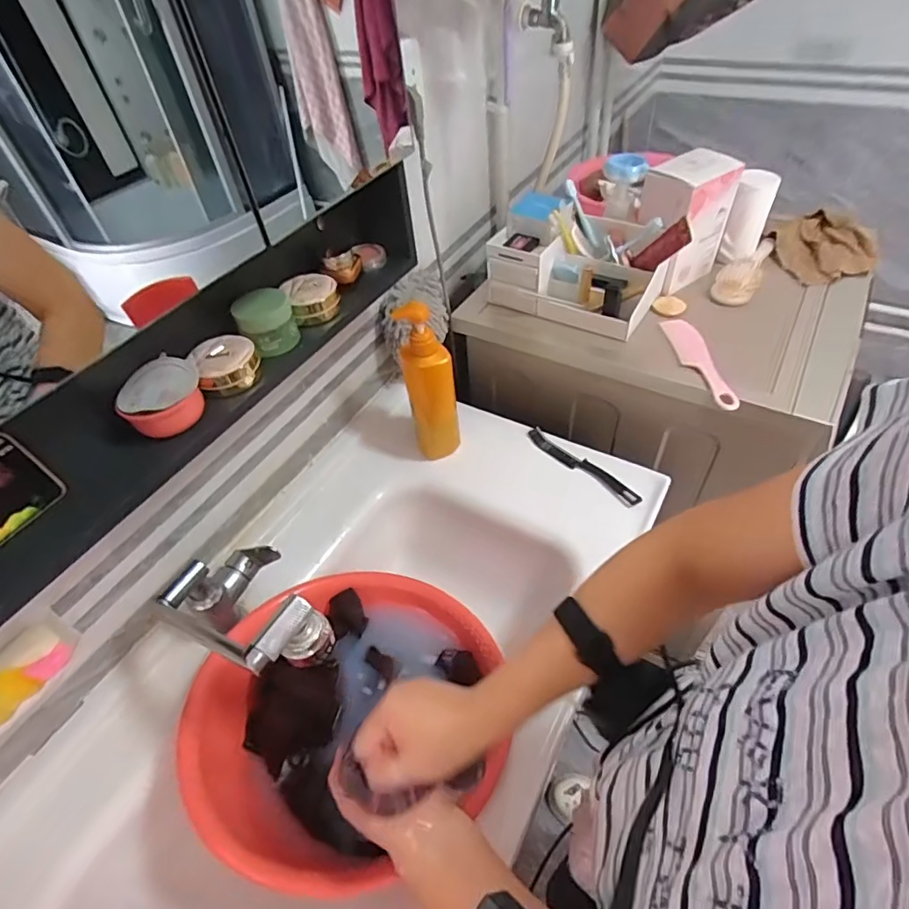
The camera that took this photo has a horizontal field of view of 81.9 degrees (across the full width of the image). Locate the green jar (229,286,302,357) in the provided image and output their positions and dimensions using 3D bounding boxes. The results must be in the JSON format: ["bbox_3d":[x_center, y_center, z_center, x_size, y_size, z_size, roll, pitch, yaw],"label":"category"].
[{"bbox_3d":[-0.213,-0.153,0.595,0.060,0.059,0.054,-20,49,-11],"label":"green jar"}]

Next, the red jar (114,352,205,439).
[{"bbox_3d":[-0.291,-0.057,0.525,0.076,0.049,0.067,-32,53,-20],"label":"red jar"}]

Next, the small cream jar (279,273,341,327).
[{"bbox_3d":[-0.174,-0.193,0.645,0.063,0.038,0.054,-24,50,-14],"label":"small cream jar"}]

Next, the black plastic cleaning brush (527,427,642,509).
[{"bbox_3d":[0.200,0.018,0.827,0.029,0.008,0.210,-46,57,-11],"label":"black plastic cleaning brush"}]

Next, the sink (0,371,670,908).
[{"bbox_3d":[-0.150,0.328,0.667,0.509,0.165,1.004,21,54,23],"label":"sink"}]

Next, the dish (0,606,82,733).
[{"bbox_3d":[-0.427,0.214,0.497,0.076,0.025,0.128,20,54,22],"label":"dish"}]

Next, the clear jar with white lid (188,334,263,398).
[{"bbox_3d":[-0.248,-0.096,0.575,0.064,0.043,0.062,-3,48,4],"label":"clear jar with white lid"}]

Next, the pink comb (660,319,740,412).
[{"bbox_3d":[0.366,-0.140,0.785,0.048,0.008,0.208,-4,47,-2],"label":"pink comb"}]

